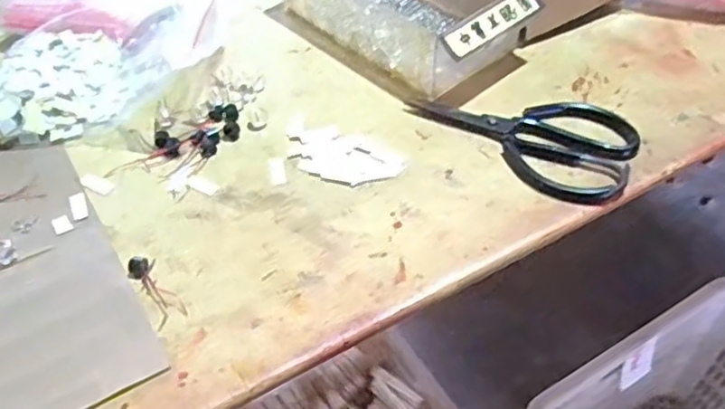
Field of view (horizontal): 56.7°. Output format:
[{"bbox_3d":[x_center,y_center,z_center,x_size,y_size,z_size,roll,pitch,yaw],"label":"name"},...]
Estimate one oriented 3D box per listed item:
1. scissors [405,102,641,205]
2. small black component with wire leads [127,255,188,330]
[{"bbox_3d":[0.137,-0.064,0.557,0.182,0.013,0.101,33,56,27],"label":"scissors"},{"bbox_3d":[-0.141,0.055,0.455,0.021,0.010,0.061,-28,53,-22],"label":"small black component with wire leads"}]

